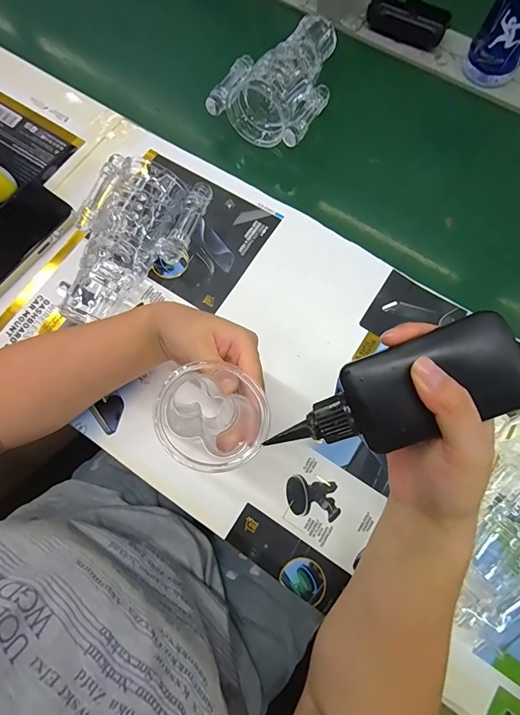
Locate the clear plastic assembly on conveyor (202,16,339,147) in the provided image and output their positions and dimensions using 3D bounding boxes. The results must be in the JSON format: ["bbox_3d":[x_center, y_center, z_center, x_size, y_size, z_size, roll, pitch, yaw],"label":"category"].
[{"bbox_3d":[0.034,-0.350,0.457,0.120,0.052,0.182,29,77,8],"label":"clear plastic assembly on conveyor"}]

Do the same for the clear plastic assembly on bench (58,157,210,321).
[{"bbox_3d":[-0.145,-0.118,0.392,0.116,0.064,0.180,24,77,7],"label":"clear plastic assembly on bench"}]

